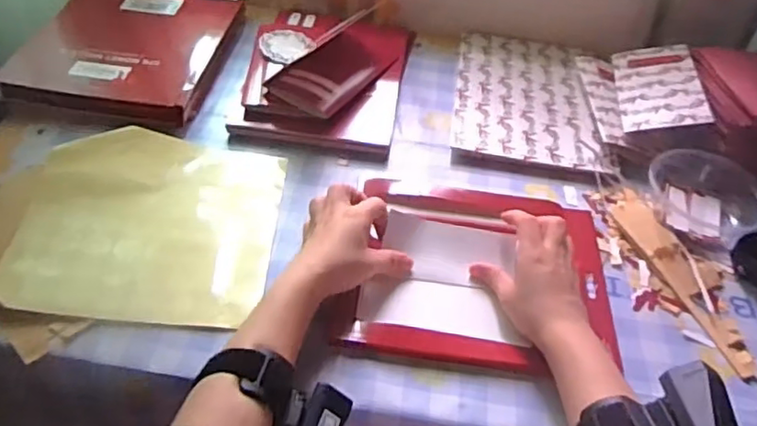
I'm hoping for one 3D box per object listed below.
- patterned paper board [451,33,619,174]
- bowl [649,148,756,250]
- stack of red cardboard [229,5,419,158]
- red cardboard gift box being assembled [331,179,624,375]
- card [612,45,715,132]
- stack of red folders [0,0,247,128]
[{"bbox_3d":[0.179,-0.145,0.746,0.170,0.013,0.250,9,44,2],"label":"patterned paper board"},{"bbox_3d":[0.328,-0.018,0.612,0.102,0.044,0.101,4,44,-4],"label":"bowl"},{"bbox_3d":[-0.058,-0.189,0.735,0.181,0.051,0.286,10,44,2],"label":"stack of red cardboard"},{"bbox_3d":[0.092,0.042,0.552,0.229,0.045,0.206,8,48,1],"label":"red cardboard gift box being assembled"},{"bbox_3d":[0.320,-0.146,0.709,0.085,0.008,0.159,-4,42,19],"label":"card"},{"bbox_3d":[-0.291,-0.202,0.730,0.208,0.029,0.237,8,44,1],"label":"stack of red folders"}]

